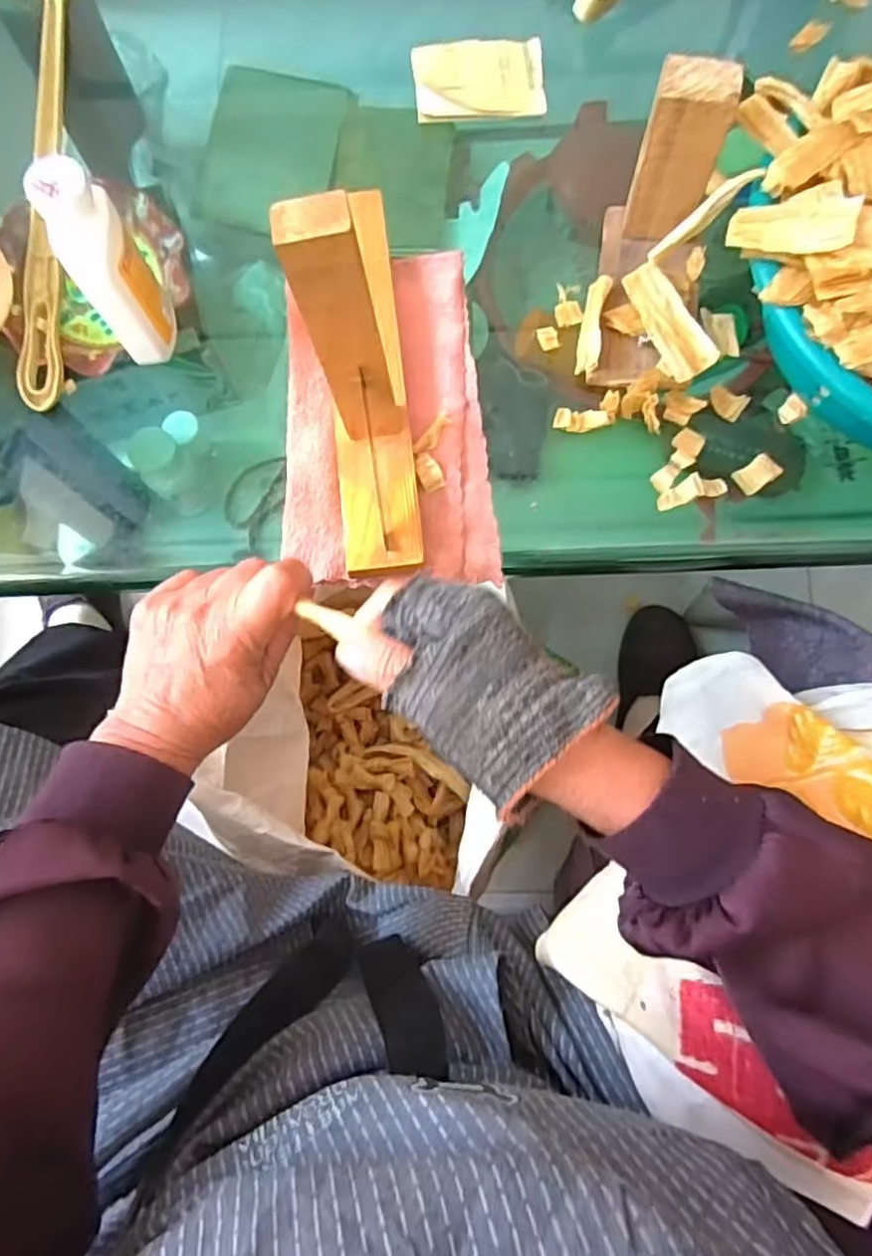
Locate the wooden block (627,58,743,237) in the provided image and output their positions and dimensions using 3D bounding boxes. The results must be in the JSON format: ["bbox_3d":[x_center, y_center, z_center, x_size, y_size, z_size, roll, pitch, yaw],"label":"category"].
[{"bbox_3d":[0.142,-0.280,0.393,0.042,0.089,0.030,0,78,2],"label":"wooden block"}]

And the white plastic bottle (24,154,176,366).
[{"bbox_3d":[-0.186,-0.205,0.386,0.034,0.110,0.049,-22,79,-3],"label":"white plastic bottle"}]

